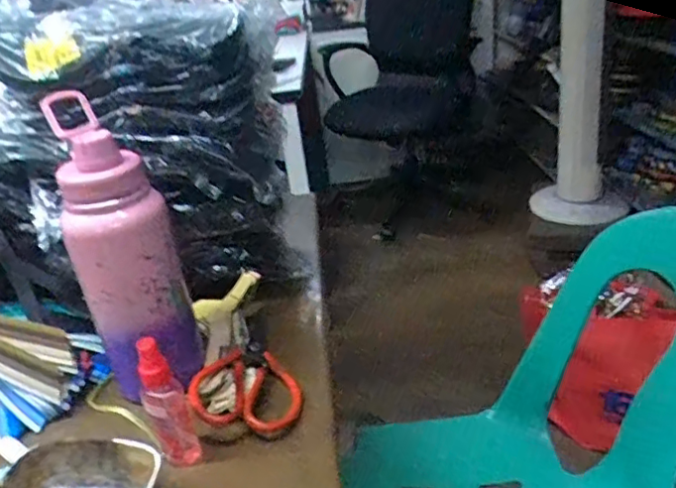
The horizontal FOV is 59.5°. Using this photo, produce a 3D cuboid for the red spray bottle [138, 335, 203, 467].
[{"bbox_3d":[-0.141,0.129,0.487,0.032,0.120,0.026,-16,29,-16],"label":"red spray bottle"}]

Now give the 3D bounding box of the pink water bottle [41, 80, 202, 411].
[{"bbox_3d":[-0.193,0.013,0.544,0.090,0.248,0.087,-16,29,-16],"label":"pink water bottle"}]

